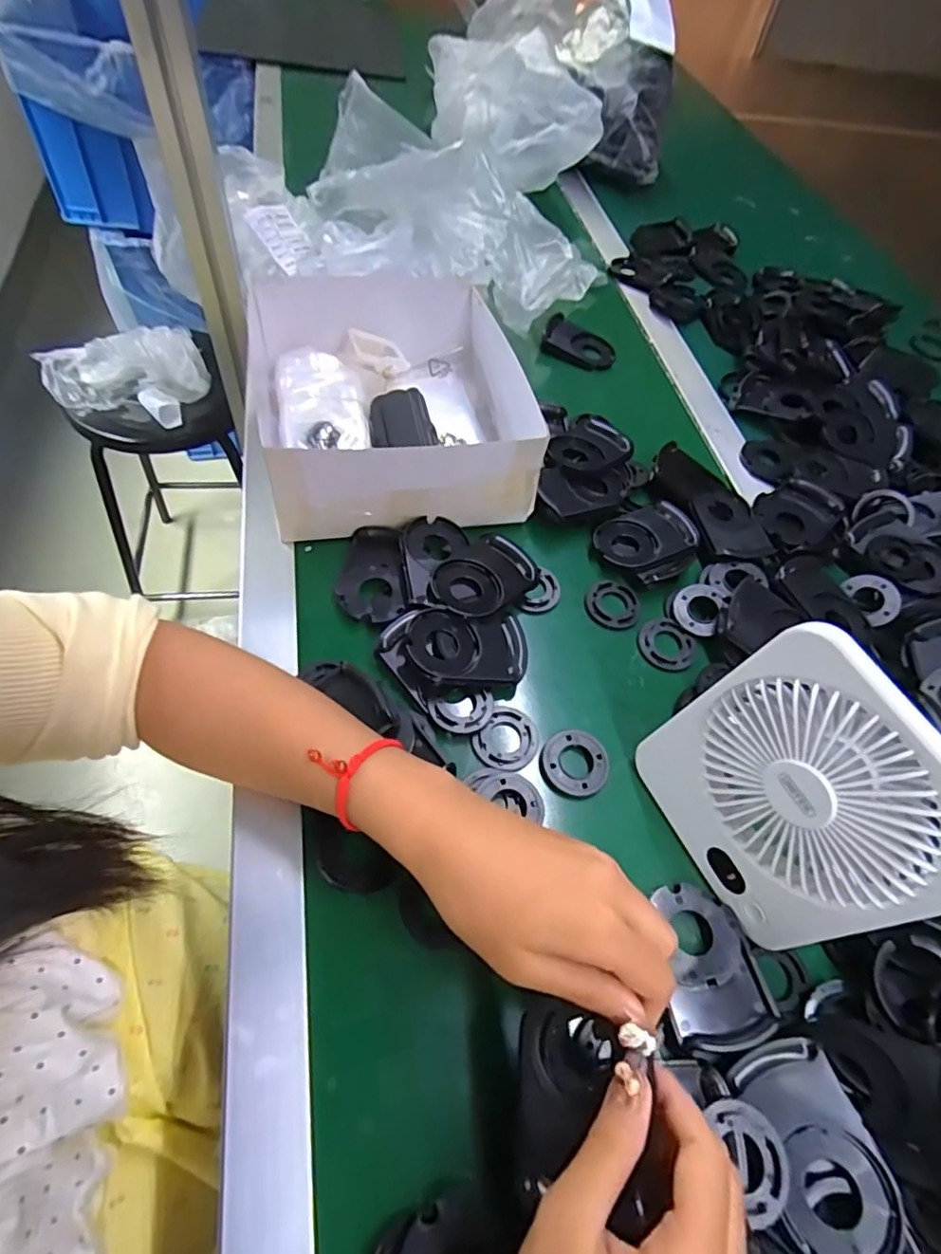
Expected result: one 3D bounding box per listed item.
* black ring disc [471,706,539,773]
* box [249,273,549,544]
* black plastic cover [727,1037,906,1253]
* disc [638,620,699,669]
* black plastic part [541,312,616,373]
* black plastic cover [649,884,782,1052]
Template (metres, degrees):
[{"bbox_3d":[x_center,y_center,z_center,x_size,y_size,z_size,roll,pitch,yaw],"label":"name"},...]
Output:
[{"bbox_3d":[0.025,0.076,0.379,0.039,0.007,0.046,38,61,15],"label":"black ring disc"},{"bbox_3d":[-0.071,-0.192,0.475,0.210,0.083,0.234,-10,60,-14],"label":"box"},{"bbox_3d":[0.166,0.252,0.272,0.050,0.016,0.085,-13,61,-16],"label":"black plastic cover"},{"bbox_3d":[0.151,0.014,0.435,0.042,0.004,0.045,4,58,-6],"label":"disc"},{"bbox_3d":[0.125,-0.318,0.634,0.079,0.030,0.052,19,57,11],"label":"black plastic part"},{"bbox_3d":[0.133,0.185,0.314,0.052,0.014,0.077,-3,59,-10],"label":"black plastic cover"}]

